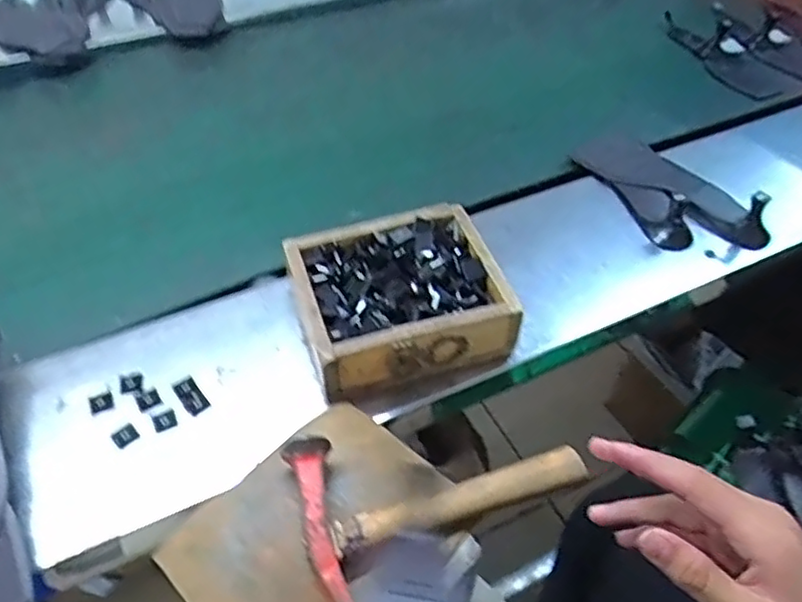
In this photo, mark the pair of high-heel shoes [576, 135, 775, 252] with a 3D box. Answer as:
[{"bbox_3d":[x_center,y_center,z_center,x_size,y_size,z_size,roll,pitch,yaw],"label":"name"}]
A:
[{"bbox_3d":[0.302,-0.143,0.771,0.119,0.048,0.231,-14,49,-14],"label":"pair of high-heel shoes"}]

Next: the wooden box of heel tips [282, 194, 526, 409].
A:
[{"bbox_3d":[-0.003,-0.003,0.615,0.180,0.066,0.154,-13,48,-13],"label":"wooden box of heel tips"}]

